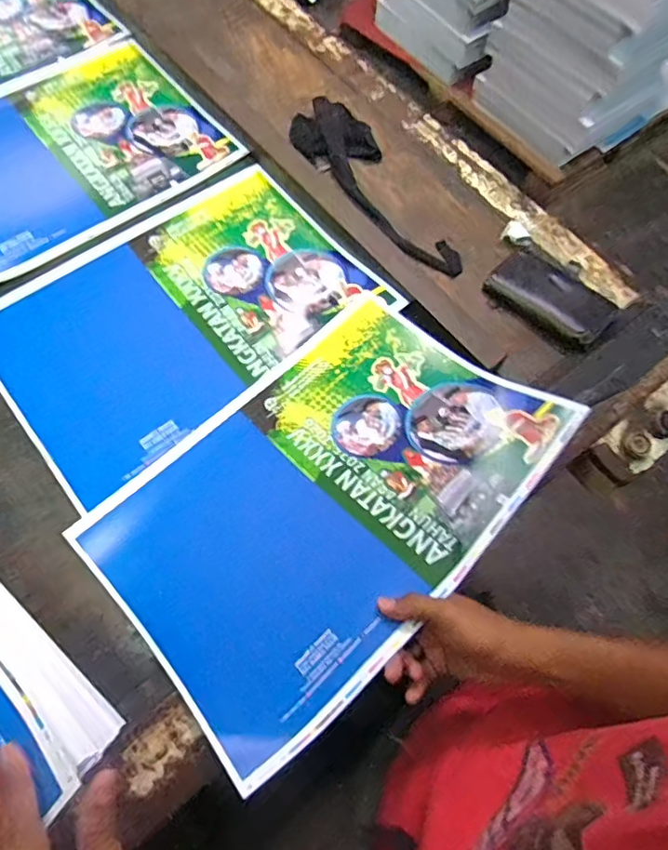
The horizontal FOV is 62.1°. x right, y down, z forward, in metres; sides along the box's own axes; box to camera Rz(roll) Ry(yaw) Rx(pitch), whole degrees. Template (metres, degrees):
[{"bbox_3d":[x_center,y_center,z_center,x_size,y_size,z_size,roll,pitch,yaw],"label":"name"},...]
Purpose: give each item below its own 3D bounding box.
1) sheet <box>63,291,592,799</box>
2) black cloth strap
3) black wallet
[{"bbox_3d":[-0.010,0.066,0.571,0.443,0.046,0.311,-43,59,-14],"label":"sheet"},{"bbox_3d":[0.054,-0.340,0.777,0.105,0.026,0.349,-28,71,-14],"label":"black cloth strap"},{"bbox_3d":[0.278,-0.163,0.713,0.150,0.024,0.090,40,70,13],"label":"black wallet"}]

